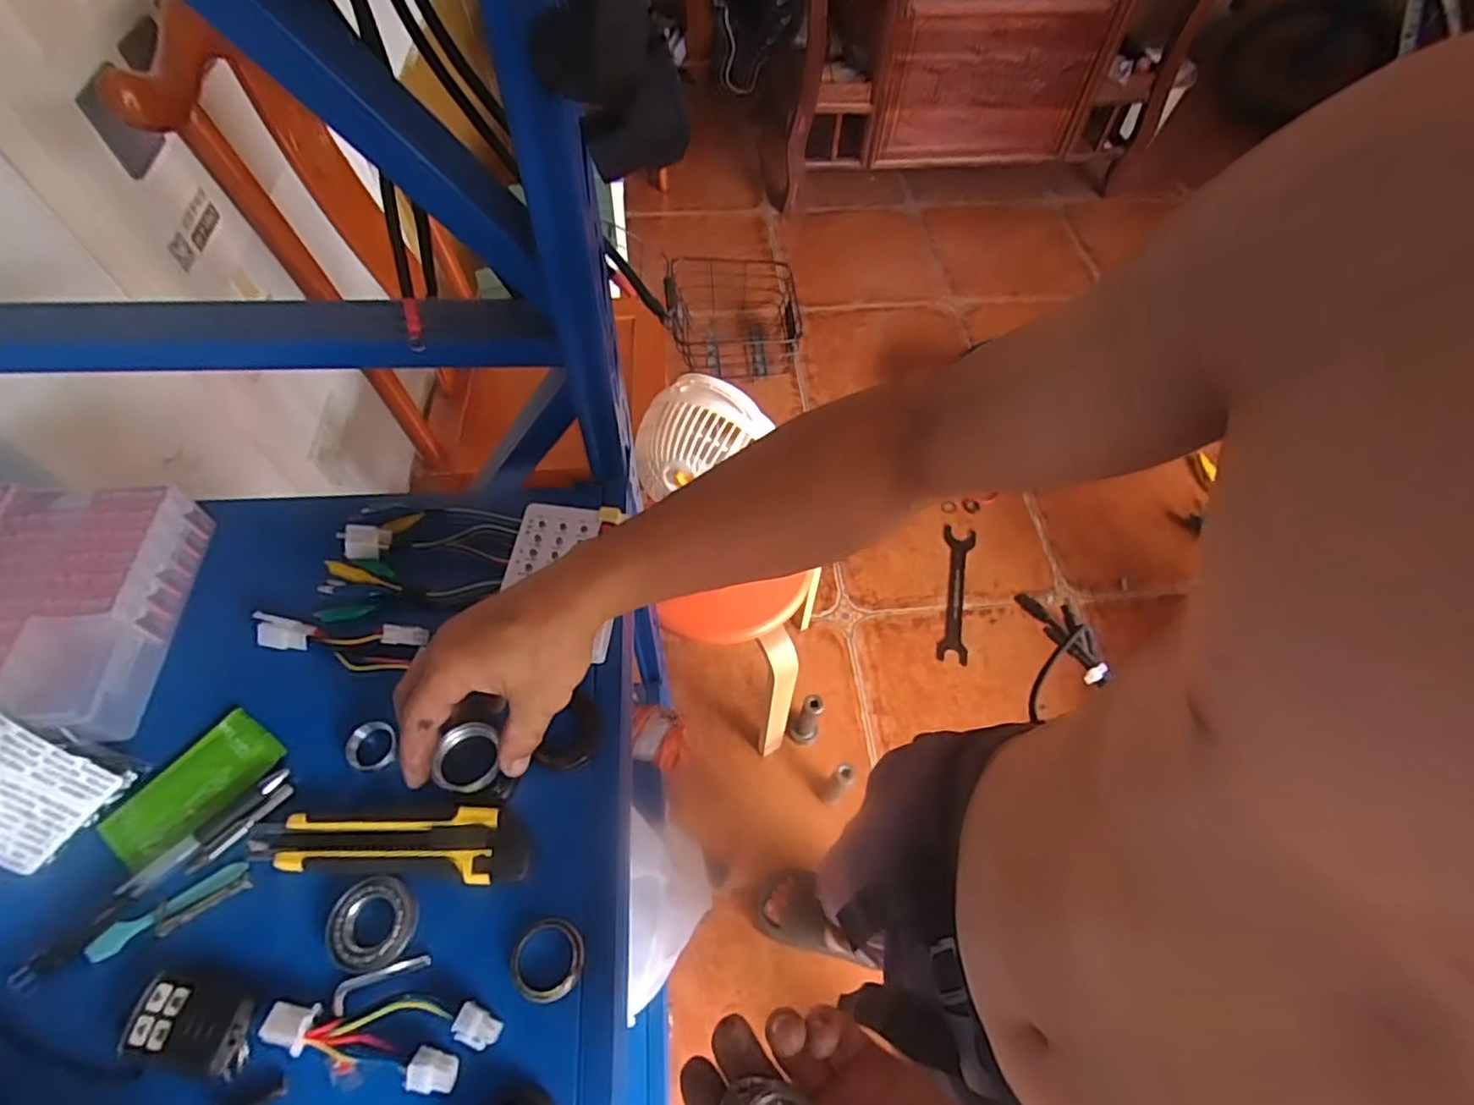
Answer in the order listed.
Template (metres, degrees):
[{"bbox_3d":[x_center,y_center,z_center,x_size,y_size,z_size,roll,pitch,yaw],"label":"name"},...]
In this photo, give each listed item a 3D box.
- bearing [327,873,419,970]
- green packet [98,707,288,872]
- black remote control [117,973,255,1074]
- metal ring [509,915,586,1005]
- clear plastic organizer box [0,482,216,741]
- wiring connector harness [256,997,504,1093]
[{"bbox_3d":[-0.198,0.199,0.360,0.044,0.008,0.044,1,58,-1],"label":"bearing"},{"bbox_3d":[-0.321,0.141,0.395,0.050,0.006,0.089,31,62,17],"label":"green packet"},{"bbox_3d":[-0.274,0.234,0.332,0.062,0.008,0.036,7,58,2],"label":"black remote control"},{"bbox_3d":[-0.101,0.217,0.356,0.037,0.009,0.038,1,58,-1],"label":"metal ring"},{"bbox_3d":[-0.471,0.039,0.421,0.196,0.053,0.172,-3,58,-4],"label":"clear plastic organizer box"},{"bbox_3d":[-0.177,0.243,0.330,0.110,0.012,0.036,3,58,0],"label":"wiring connector harness"}]

